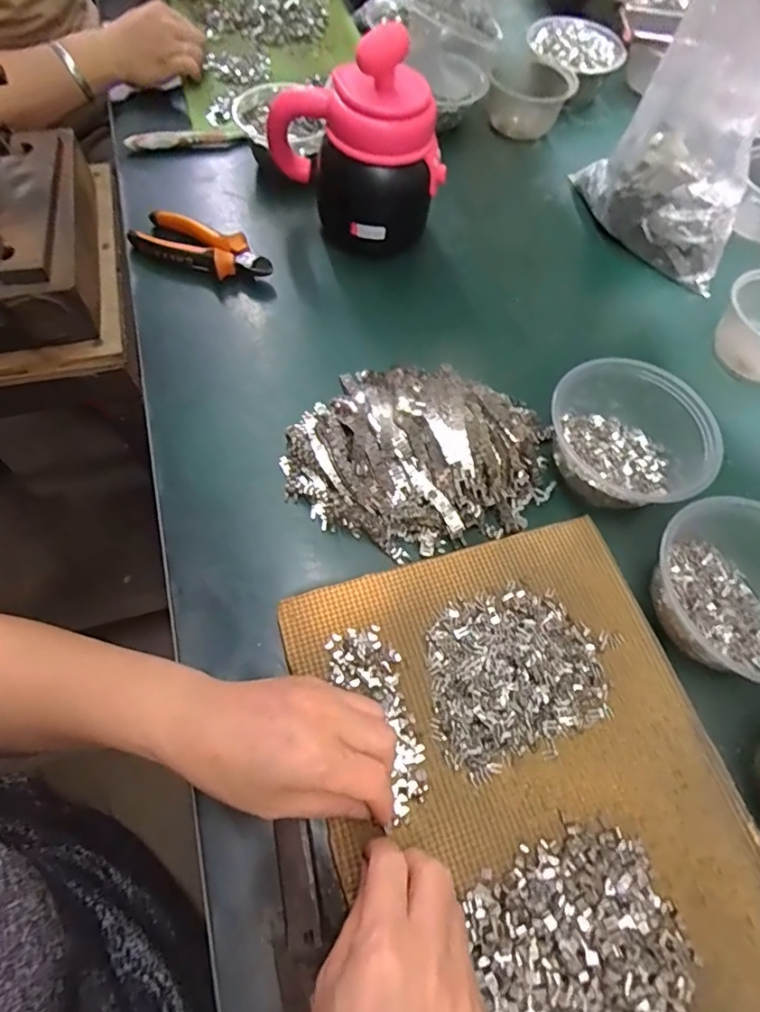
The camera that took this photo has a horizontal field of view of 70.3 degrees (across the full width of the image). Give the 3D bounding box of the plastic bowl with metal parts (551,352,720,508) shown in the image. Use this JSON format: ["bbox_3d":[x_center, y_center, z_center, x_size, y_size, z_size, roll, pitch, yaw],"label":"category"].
[{"bbox_3d":[0.209,-0.057,0.450,0.135,0.062,0.112,17,61,4],"label":"plastic bowl with metal parts"}]

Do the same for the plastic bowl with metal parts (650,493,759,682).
[{"bbox_3d":[0.269,0.063,0.393,0.132,0.058,0.122,2,63,-3],"label":"plastic bowl with metal parts"}]

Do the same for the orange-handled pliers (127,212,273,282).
[{"bbox_3d":[-0.180,-0.259,0.549,0.139,0.033,0.049,17,63,5],"label":"orange-handled pliers"}]

